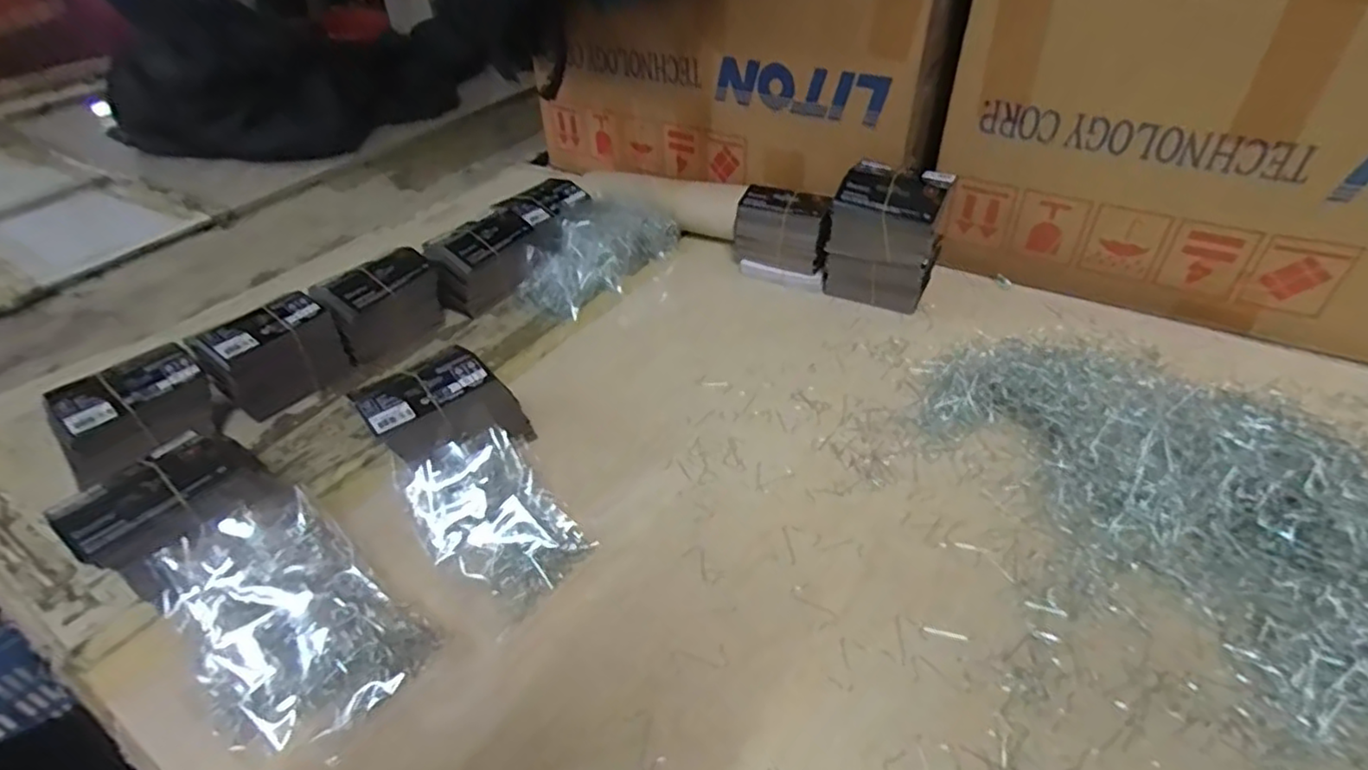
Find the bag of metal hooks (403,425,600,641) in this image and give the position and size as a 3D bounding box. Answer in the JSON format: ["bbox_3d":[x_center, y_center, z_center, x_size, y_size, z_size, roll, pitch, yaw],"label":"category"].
[{"bbox_3d":[-0.143,0.101,0.499,0.093,0.020,0.136,-34,65,-27],"label":"bag of metal hooks"}]

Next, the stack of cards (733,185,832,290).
[{"bbox_3d":[0.114,-0.167,0.756,0.120,0.089,0.052,20,45,24],"label":"stack of cards"}]

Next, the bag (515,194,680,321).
[{"bbox_3d":[-0.103,-0.163,0.799,0.097,0.065,0.204,20,45,24],"label":"bag"}]

